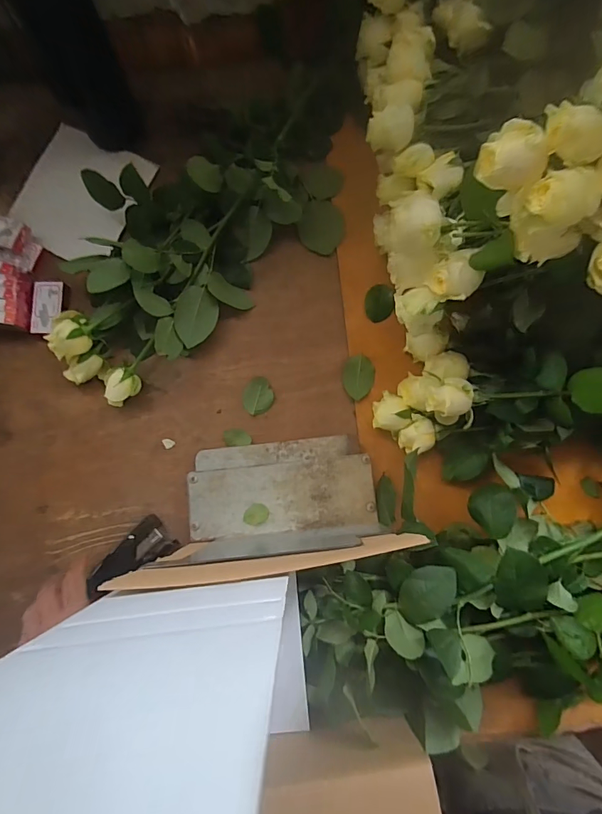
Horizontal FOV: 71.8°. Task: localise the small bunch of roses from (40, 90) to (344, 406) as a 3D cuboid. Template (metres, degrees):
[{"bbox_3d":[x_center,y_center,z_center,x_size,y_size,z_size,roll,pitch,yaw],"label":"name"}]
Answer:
[{"bbox_3d":[-0.125,-0.231,0.520,0.477,0.072,0.233,-39,84,-3],"label":"small bunch of roses"}]

